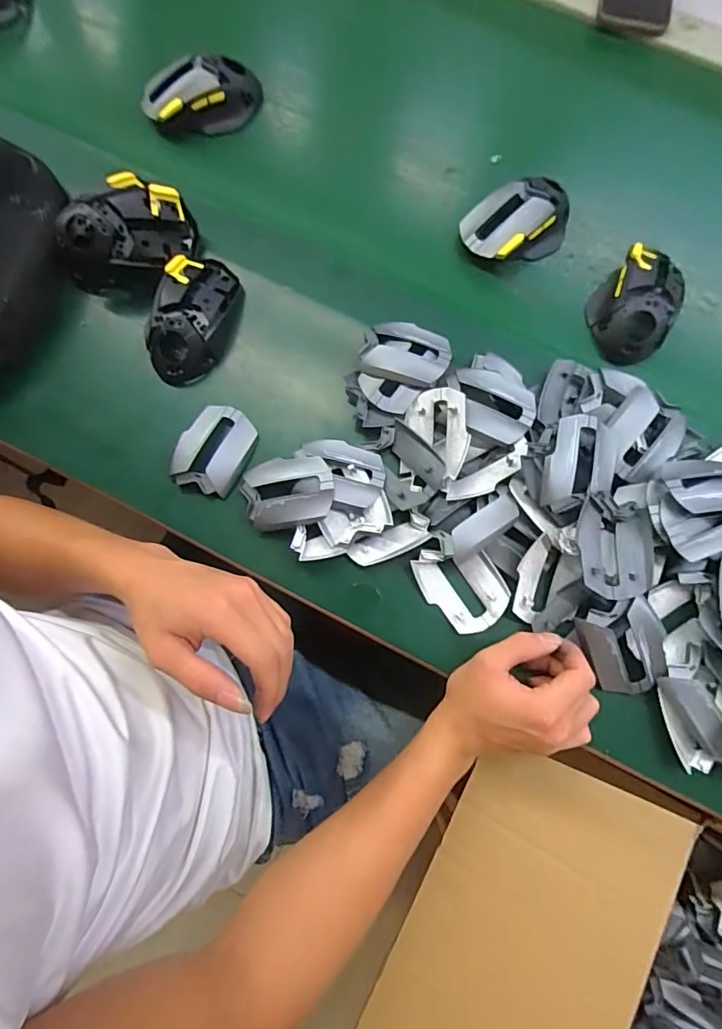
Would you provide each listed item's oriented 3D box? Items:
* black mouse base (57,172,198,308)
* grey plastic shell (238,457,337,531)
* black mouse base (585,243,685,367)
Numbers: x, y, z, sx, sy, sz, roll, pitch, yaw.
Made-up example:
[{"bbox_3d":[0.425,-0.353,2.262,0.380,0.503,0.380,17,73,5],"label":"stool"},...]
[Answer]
[{"bbox_3d":[-0.210,-0.248,0.440,0.122,0.047,0.060,-25,78,-6],"label":"black mouse base"},{"bbox_3d":[-0.061,-0.018,0.422,0.077,0.020,0.056,-12,77,-3],"label":"grey plastic shell"},{"bbox_3d":[0.261,-0.204,0.468,0.074,0.038,0.115,30,78,7],"label":"black mouse base"}]

